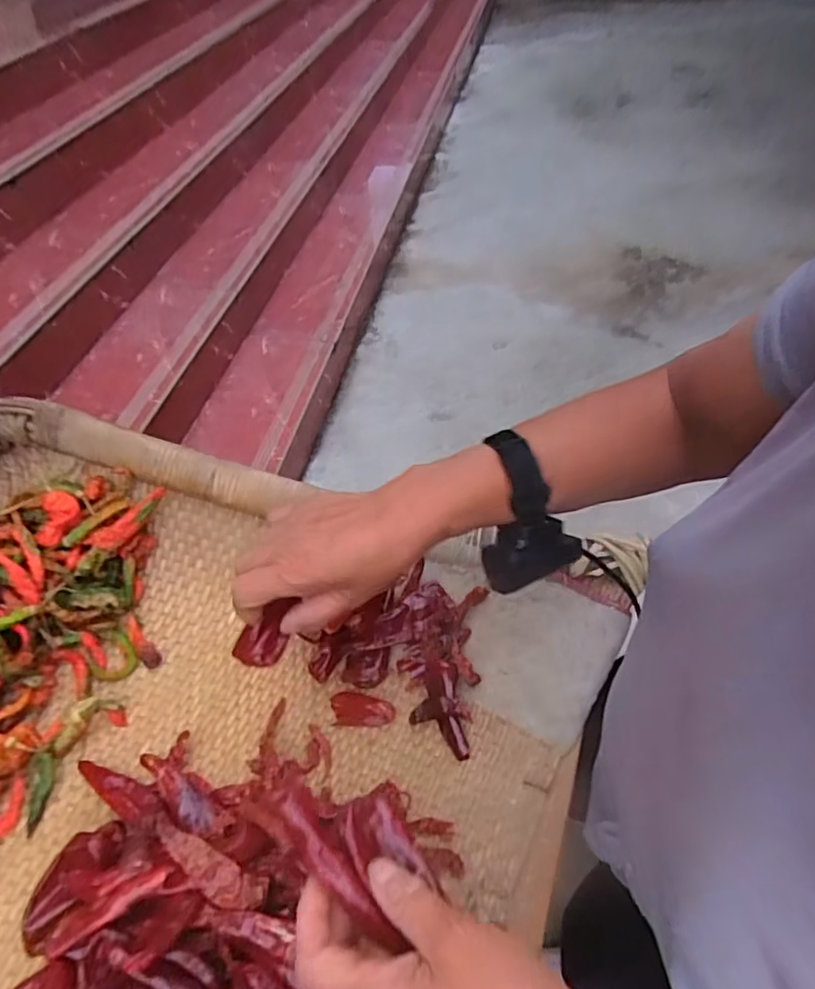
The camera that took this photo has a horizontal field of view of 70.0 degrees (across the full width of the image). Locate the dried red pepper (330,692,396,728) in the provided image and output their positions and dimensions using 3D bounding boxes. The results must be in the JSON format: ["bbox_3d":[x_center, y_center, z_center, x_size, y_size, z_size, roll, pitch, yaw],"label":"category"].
[{"bbox_3d":[-0.036,0.174,0.473,0.053,0.025,0.023,3,50,8],"label":"dried red pepper"}]

